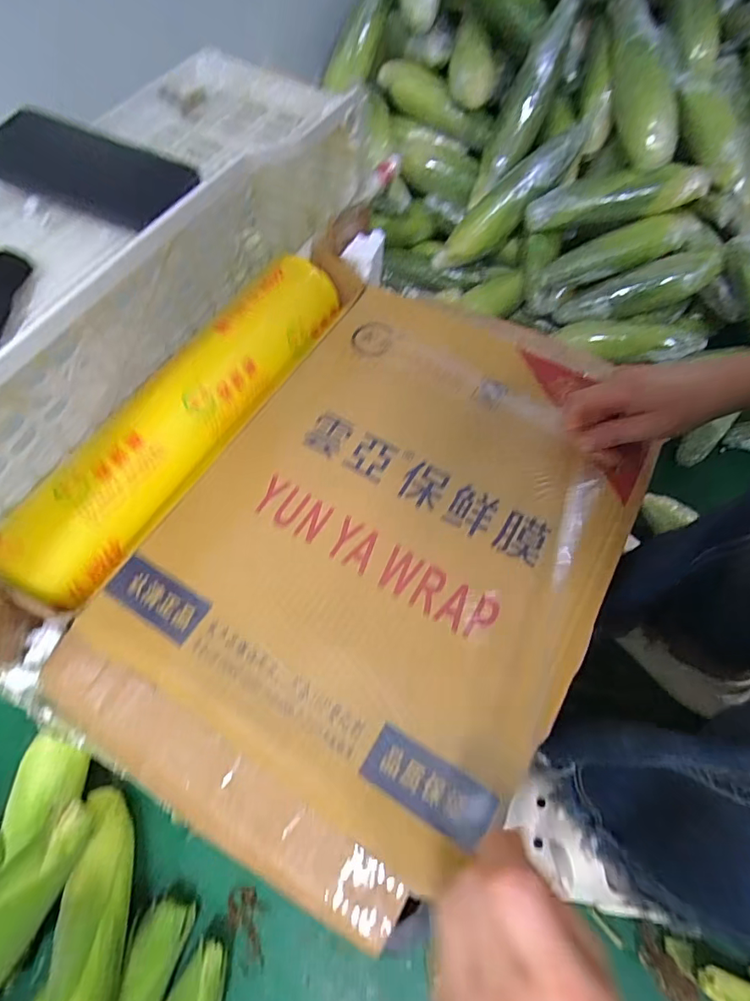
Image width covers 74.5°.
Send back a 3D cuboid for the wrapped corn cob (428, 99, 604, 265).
[{"bbox_3d":[0.206,-0.453,0.750,0.271,0.053,0.058,-38,63,23],"label":"wrapped corn cob"}]

